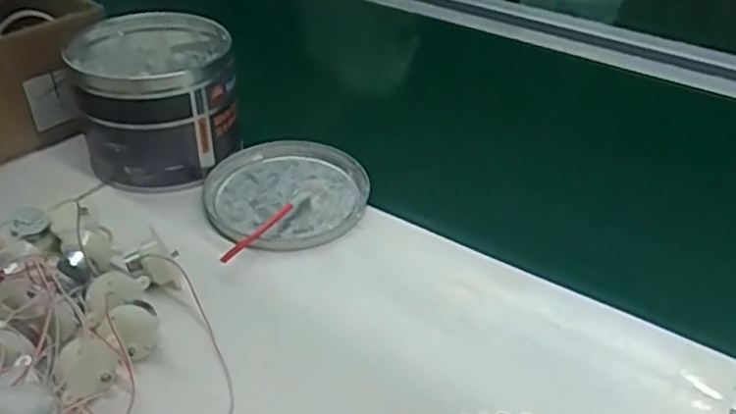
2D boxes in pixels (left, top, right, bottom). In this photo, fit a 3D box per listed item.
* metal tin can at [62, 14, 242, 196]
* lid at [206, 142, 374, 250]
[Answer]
[{"bbox_3d":[-0.179,-0.092,0.551,0.121,0.104,0.144,-9,38,-13],"label":"metal tin can"},{"bbox_3d":[-0.065,-0.014,0.529,0.129,0.013,0.132,1,37,-1],"label":"lid"}]

